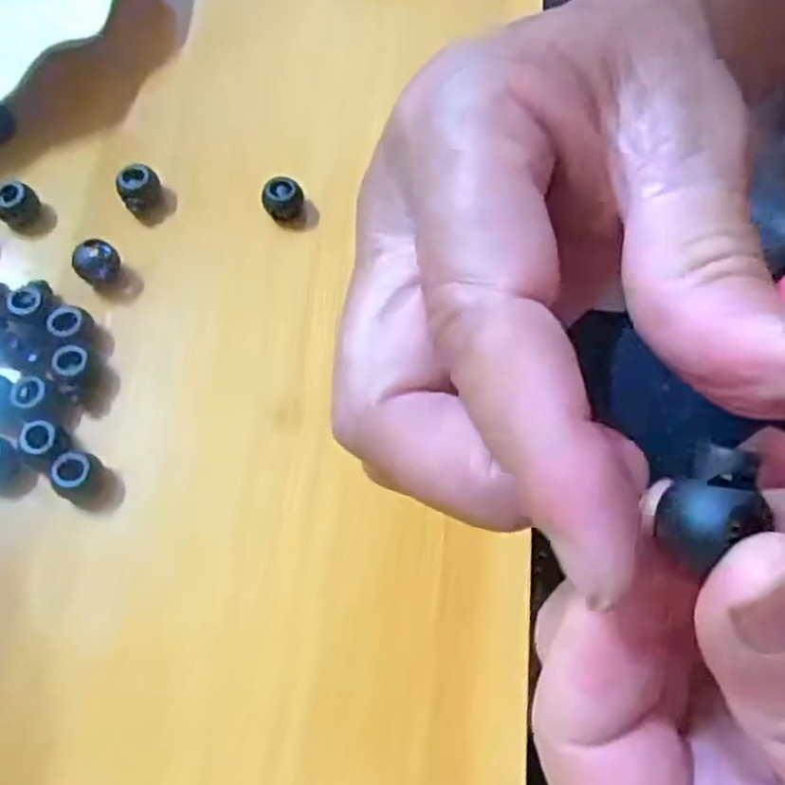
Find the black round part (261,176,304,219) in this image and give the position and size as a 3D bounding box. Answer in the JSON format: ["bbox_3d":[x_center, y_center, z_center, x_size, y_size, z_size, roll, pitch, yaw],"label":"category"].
[{"bbox_3d":[-0.041,-0.073,0.280,0.013,0.013,0.012,0,67,-1],"label":"black round part"}]

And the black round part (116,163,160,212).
[{"bbox_3d":[-0.095,-0.077,0.278,0.015,0.012,0.012,-27,70,-12],"label":"black round part"}]

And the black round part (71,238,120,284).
[{"bbox_3d":[-0.106,-0.046,0.265,0.013,0.010,0.014,0,67,-1],"label":"black round part"}]

